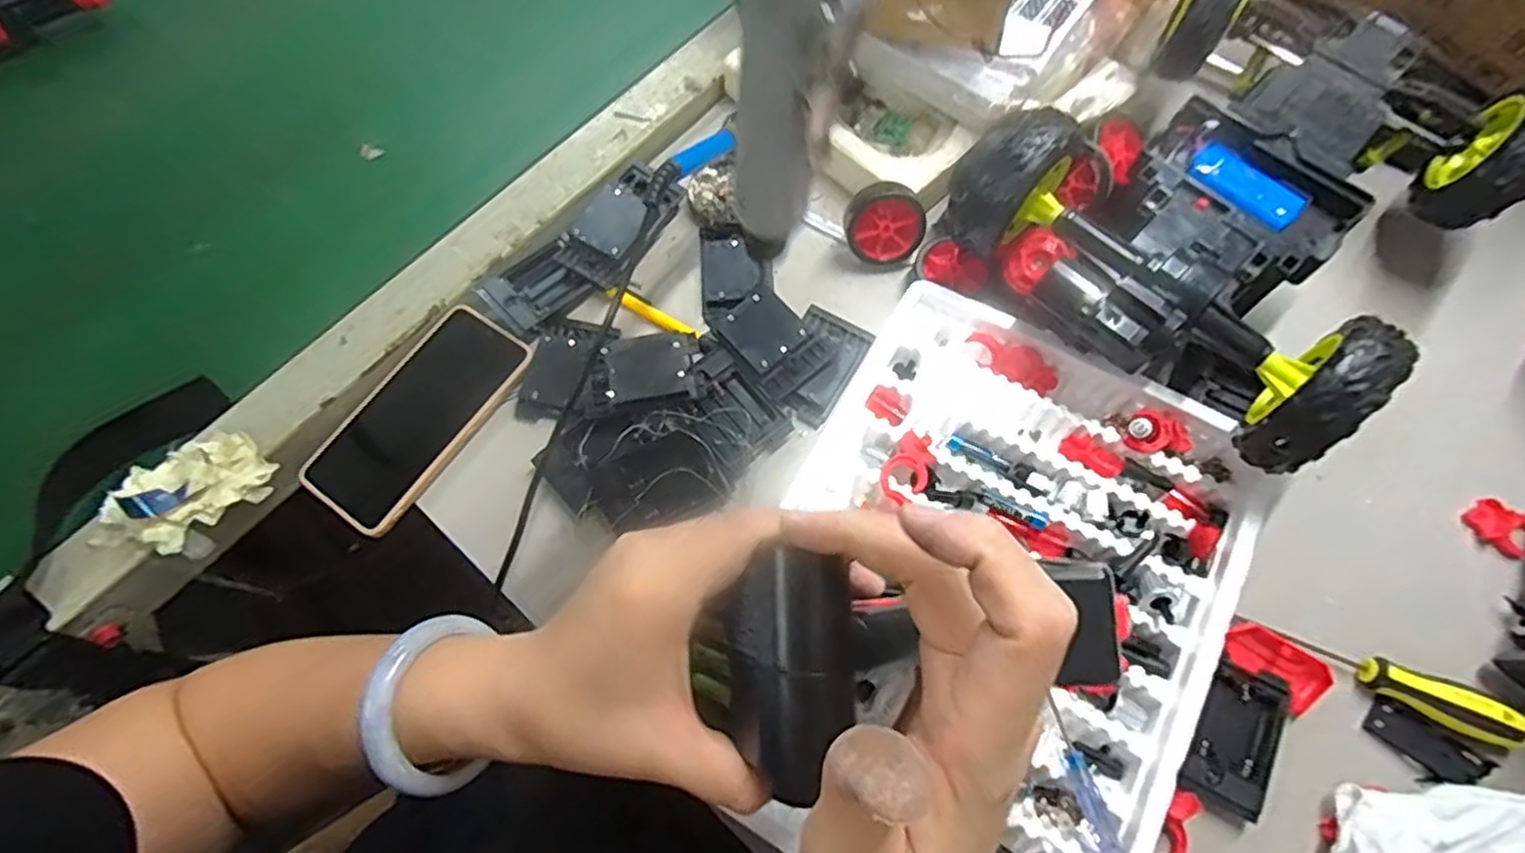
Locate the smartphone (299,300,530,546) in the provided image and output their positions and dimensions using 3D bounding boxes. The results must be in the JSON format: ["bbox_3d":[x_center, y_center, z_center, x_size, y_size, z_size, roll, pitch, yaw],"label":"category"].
[{"bbox_3d":[-0.238,-0.008,0.497,0.079,0.016,0.162,33,73,14],"label":"smartphone"}]

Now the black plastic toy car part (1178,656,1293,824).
[{"bbox_3d":[0.271,0.178,0.407,0.045,0.013,0.078,29,72,12],"label":"black plastic toy car part"}]

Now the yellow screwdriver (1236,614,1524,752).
[{"bbox_3d":[0.356,0.140,0.411,0.148,0.022,0.023,26,71,11],"label":"yellow screwdriver"}]

